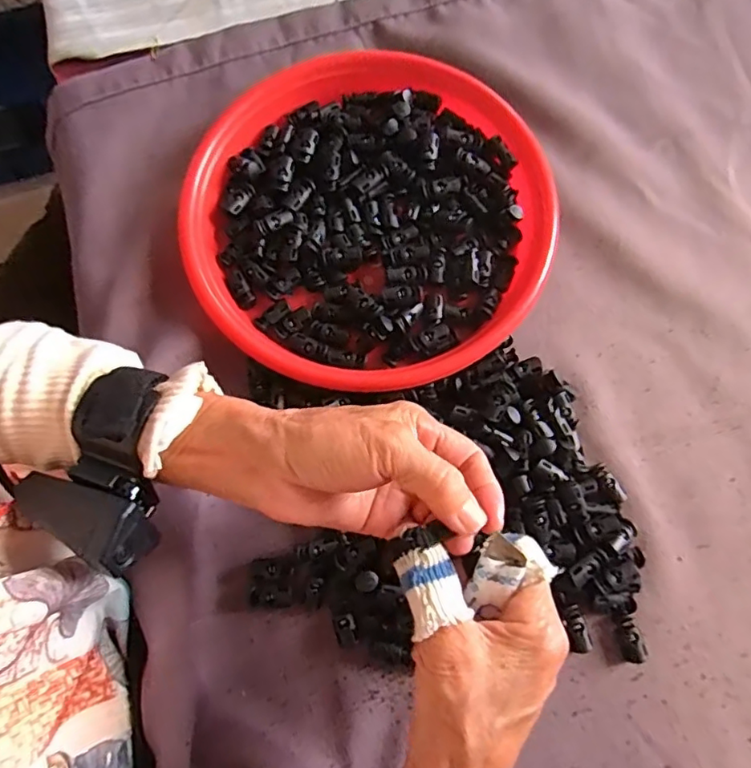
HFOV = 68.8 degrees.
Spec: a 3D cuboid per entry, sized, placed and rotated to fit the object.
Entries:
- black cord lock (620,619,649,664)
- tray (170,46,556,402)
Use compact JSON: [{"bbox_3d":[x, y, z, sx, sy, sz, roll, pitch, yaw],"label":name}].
[{"bbox_3d":[0.155,0.155,0.332,0.013,0.011,0.024,-4,76,0],"label":"black cord lock"},{"bbox_3d":[-0.004,-0.120,0.390,0.244,0.030,0.248,0,76,1],"label":"tray"}]

